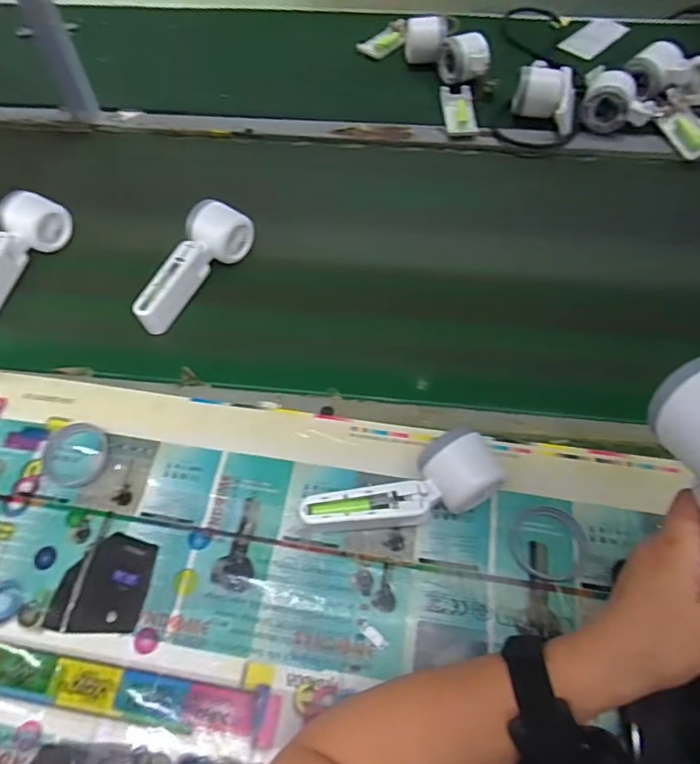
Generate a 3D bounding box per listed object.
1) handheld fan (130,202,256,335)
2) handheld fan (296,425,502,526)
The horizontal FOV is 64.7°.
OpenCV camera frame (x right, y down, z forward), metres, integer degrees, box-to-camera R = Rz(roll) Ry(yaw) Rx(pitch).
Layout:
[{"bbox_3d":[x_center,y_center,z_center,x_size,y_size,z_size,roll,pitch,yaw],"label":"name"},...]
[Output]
[{"bbox_3d":[-0.176,-0.124,0.610,0.057,0.051,0.168,27,71,19],"label":"handheld fan"},{"bbox_3d":[0.045,0.093,0.453,0.160,0.070,0.053,-20,60,-10],"label":"handheld fan"}]

